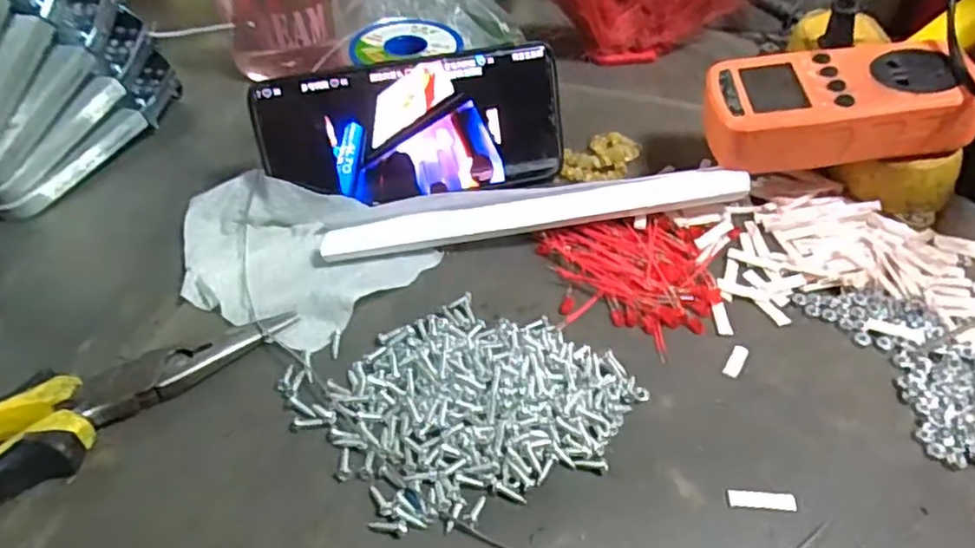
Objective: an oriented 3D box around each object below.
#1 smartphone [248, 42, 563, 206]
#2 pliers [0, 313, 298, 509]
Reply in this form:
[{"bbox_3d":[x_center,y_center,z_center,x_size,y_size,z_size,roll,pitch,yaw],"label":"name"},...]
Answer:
[{"bbox_3d":[-0.039,-0.079,0.366,0.163,0.073,0.005,-11,19,-9],"label":"smartphone"},{"bbox_3d":[-0.173,0.059,0.263,0.185,0.026,0.047,-28,51,-22],"label":"pliers"}]

